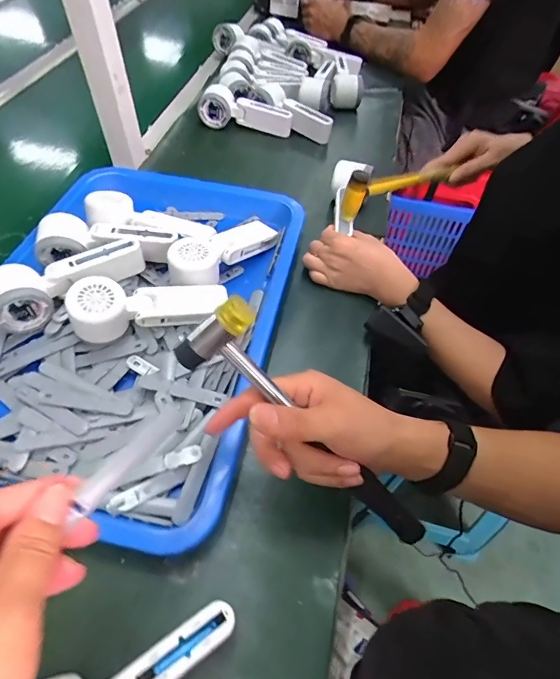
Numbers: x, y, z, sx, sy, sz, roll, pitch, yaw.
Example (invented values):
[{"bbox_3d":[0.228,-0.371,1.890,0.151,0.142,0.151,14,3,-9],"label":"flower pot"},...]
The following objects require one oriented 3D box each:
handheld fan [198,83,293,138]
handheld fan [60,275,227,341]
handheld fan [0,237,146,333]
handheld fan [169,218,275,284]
[{"bbox_3d":[-0.061,-0.399,0.752,0.167,0.063,0.044,14,54,8],"label":"handheld fan"},{"bbox_3d":[-0.140,-0.032,0.460,0.162,0.054,0.045,-6,52,-24],"label":"handheld fan"},{"bbox_3d":[-0.234,-0.069,0.471,0.166,0.045,0.053,-27,58,-20],"label":"handheld fan"},{"bbox_3d":[-0.069,-0.110,0.522,0.053,0.042,0.174,33,44,21],"label":"handheld fan"}]

